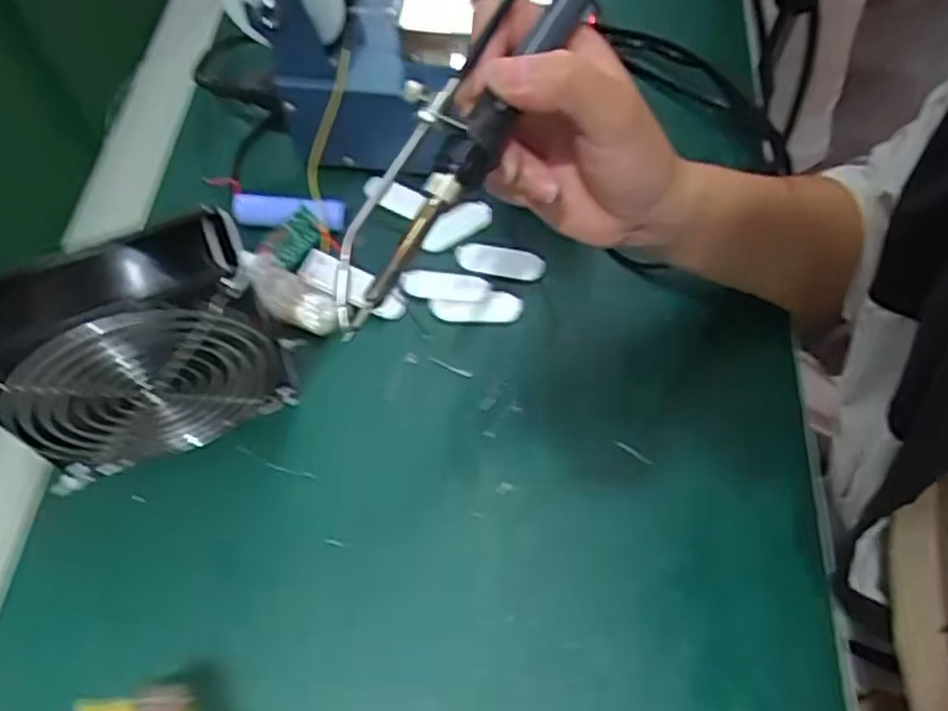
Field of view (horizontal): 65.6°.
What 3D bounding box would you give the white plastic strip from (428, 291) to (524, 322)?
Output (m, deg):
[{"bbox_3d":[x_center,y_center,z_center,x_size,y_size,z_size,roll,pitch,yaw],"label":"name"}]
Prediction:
[{"bbox_3d":[0.001,-0.029,0.434,0.054,0.007,0.018,2,59,1],"label":"white plastic strip"}]

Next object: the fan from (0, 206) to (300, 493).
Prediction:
[{"bbox_3d":[-0.157,-0.002,0.349,0.127,0.122,0.055,-23,62,-13],"label":"fan"}]

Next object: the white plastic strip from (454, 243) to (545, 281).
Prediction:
[{"bbox_3d":[0.016,-0.058,0.449,0.054,0.006,0.020,7,73,10],"label":"white plastic strip"}]

